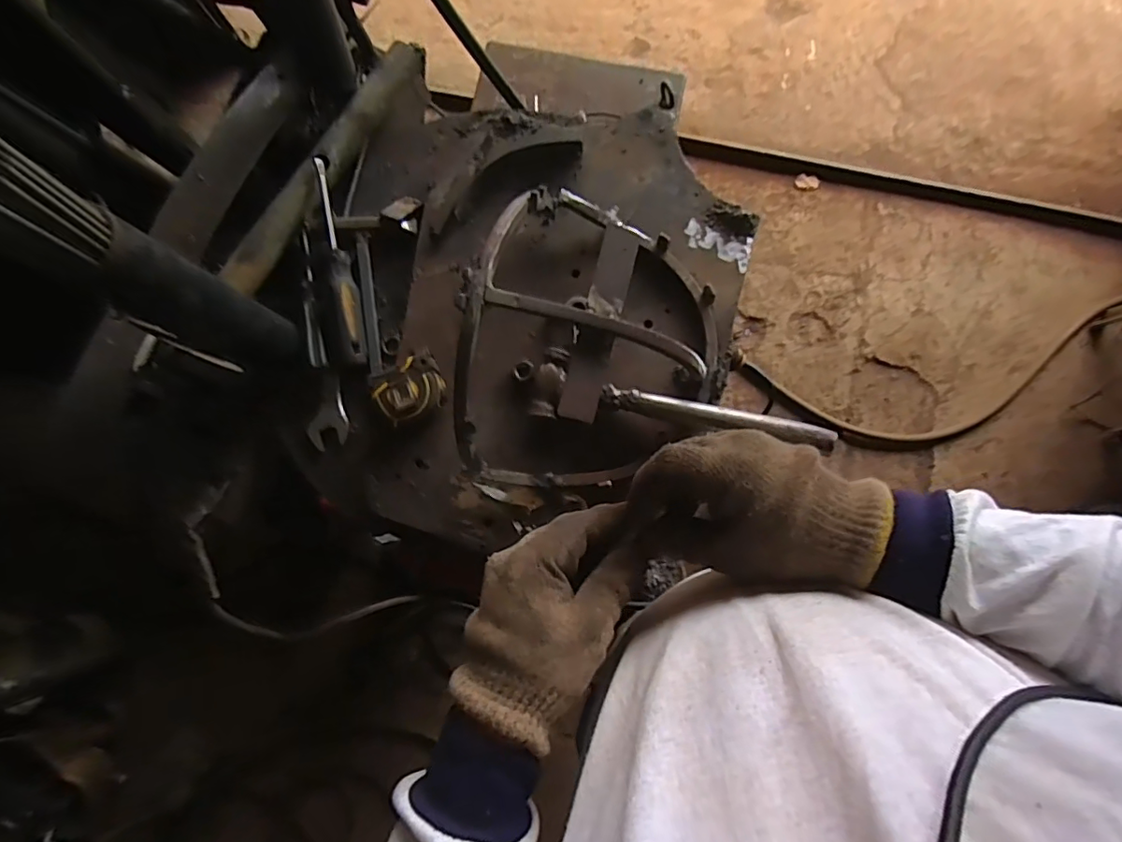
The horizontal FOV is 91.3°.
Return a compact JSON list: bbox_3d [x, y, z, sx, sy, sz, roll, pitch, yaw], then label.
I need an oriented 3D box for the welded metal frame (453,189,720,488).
[{"bbox_3d":[0.033,-0.067,0.421,0.195,0.128,0.244,9,81,3],"label":"welded metal frame"}]

